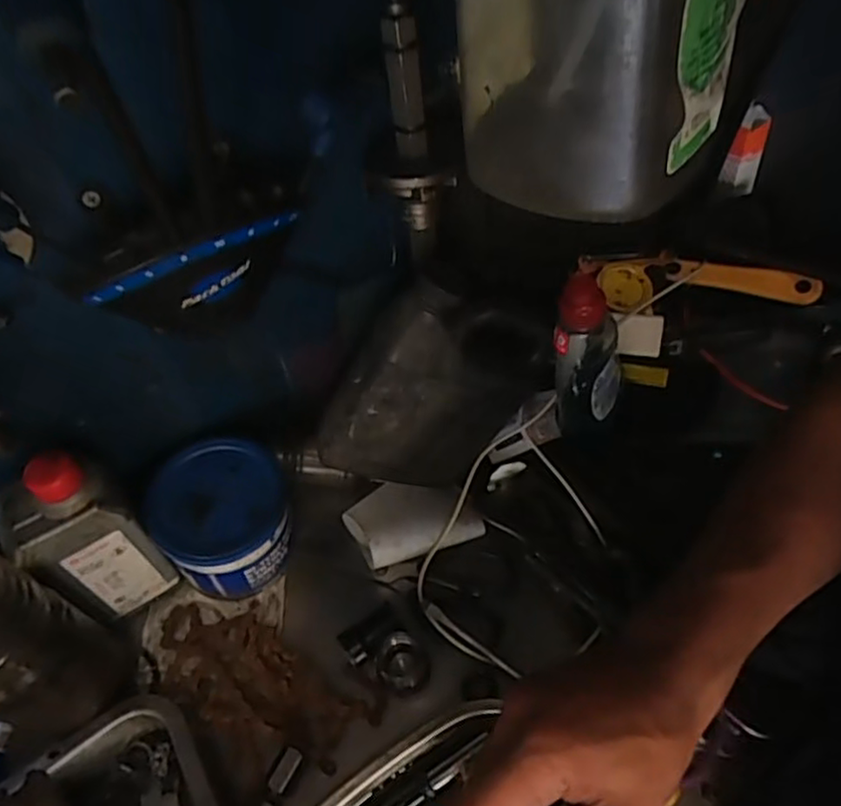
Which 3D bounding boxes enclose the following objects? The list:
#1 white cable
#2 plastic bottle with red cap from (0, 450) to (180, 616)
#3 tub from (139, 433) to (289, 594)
[{"bbox_3d":[0.068,0.100,0.522,0.158,0.071,0.208,-13,54,-6],"label":"white cable"},{"bbox_3d":[-0.237,0.101,0.470,0.067,0.170,0.051,-35,59,-20],"label":"plastic bottle with red cap"},{"bbox_3d":[-0.156,0.098,0.527,0.101,0.098,0.101,-2,54,3],"label":"tub"}]

